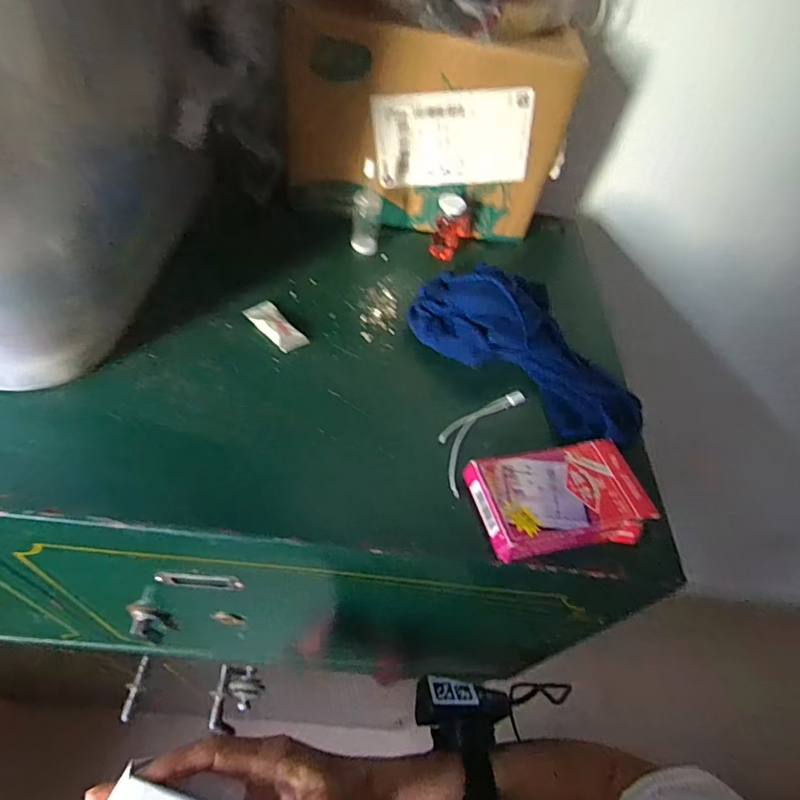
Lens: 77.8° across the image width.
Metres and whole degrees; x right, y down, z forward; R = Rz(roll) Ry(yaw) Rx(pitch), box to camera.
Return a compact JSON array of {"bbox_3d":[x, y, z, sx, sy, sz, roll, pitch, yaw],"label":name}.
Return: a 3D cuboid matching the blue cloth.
[{"bbox_3d":[0.109,-0.054,0.388,0.199,0.040,0.116,36,55,18],"label":"blue cloth"}]

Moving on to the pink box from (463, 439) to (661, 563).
[{"bbox_3d":[0.102,0.060,0.311,0.109,0.018,0.066,-7,54,-16],"label":"pink box"}]

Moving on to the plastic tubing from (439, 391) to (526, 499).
[{"bbox_3d":[0.053,0.020,0.347,0.033,0.004,0.105,32,54,14],"label":"plastic tubing"}]

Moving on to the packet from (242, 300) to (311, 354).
[{"bbox_3d":[-0.096,-0.057,0.383,0.026,0.009,0.055,-32,64,-29],"label":"packet"}]

